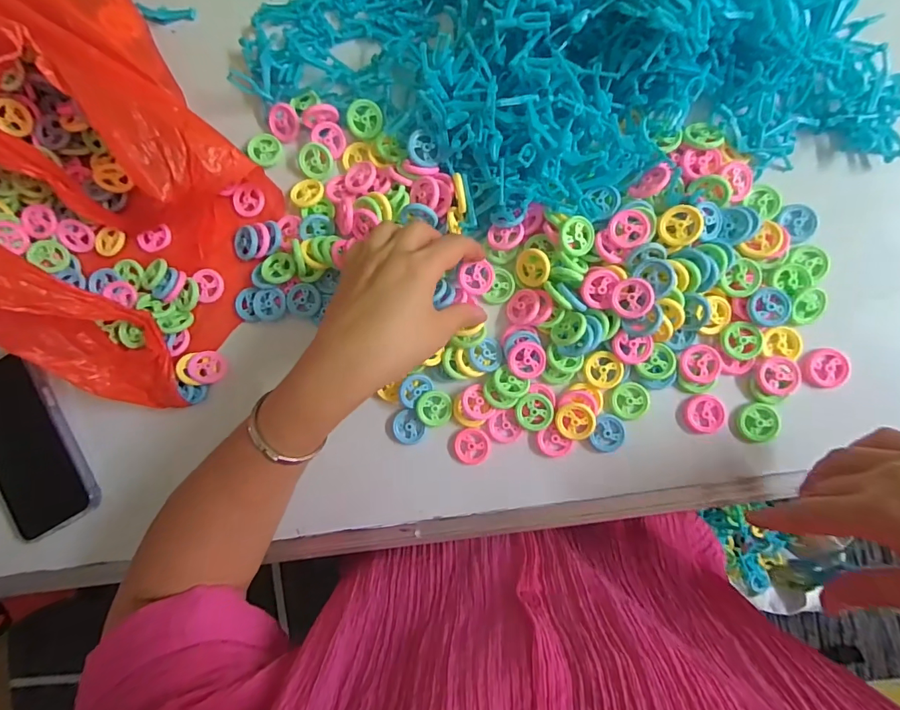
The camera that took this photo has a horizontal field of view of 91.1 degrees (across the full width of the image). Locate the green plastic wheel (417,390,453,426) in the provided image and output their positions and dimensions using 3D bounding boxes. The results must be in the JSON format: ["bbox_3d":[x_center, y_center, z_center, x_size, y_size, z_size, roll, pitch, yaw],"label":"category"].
[{"bbox_3d":[-0.013,0.044,0.361,0.029,0.004,0.029,0,91,-12],"label":"green plastic wheel"}]

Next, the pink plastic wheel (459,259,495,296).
[{"bbox_3d":[0.024,-0.062,0.360,0.030,0.004,0.026,-21,107,-10],"label":"pink plastic wheel"}]

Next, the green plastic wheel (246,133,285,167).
[{"bbox_3d":[-0.163,-0.182,0.391,0.029,0.004,0.028,0,90,-13],"label":"green plastic wheel"}]

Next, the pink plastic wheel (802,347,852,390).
[{"bbox_3d":[0.285,0.010,0.336,0.033,0.007,0.030,0,86,6],"label":"pink plastic wheel"}]

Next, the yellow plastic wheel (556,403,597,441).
[{"bbox_3d":[0.099,0.053,0.347,0.030,0.004,0.030,2,97,19],"label":"yellow plastic wheel"}]

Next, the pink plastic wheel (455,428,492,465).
[{"bbox_3d":[0.019,0.075,0.360,0.029,0.004,0.028,-2,86,6],"label":"pink plastic wheel"}]

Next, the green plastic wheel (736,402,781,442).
[{"bbox_3d":[0.237,0.052,0.340,0.029,0.008,0.029,0,86,6],"label":"green plastic wheel"}]

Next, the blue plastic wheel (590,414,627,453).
[{"bbox_3d":[0.125,0.062,0.348,0.025,0.004,0.029,23,89,7],"label":"blue plastic wheel"}]

